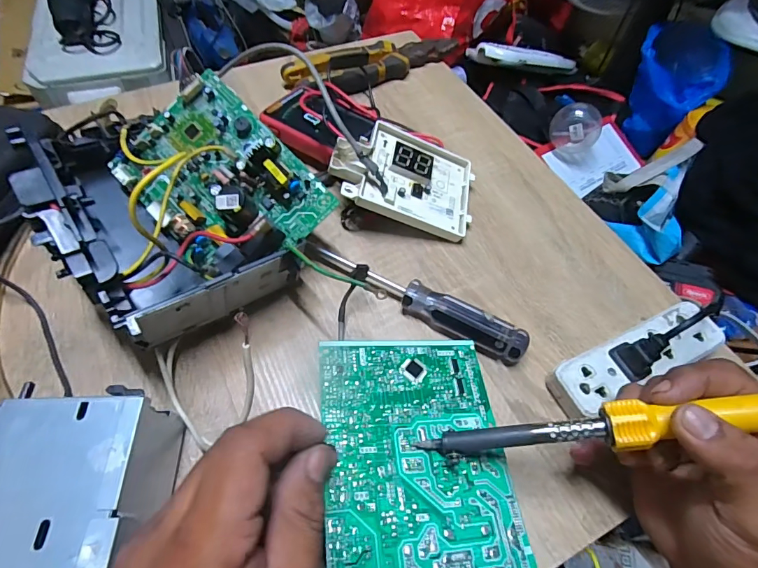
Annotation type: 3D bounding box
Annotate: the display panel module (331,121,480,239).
[{"bbox_3d":[0.026,-0.103,0.390,0.135,0.019,0.096,19,66,-15],"label":"display panel module"}]

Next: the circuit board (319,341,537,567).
[{"bbox_3d":[0.025,0.112,0.250,0.111,0.024,0.171,-4,58,-6],"label":"circuit board"}]

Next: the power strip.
[{"bbox_3d":[0.198,0.057,0.321,0.145,0.029,0.041,-21,62,-16],"label":"power strip"}]

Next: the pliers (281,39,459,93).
[{"bbox_3d":[-0.002,-0.277,0.517,0.227,0.026,0.070,-29,64,-20],"label":"pliers"}]

